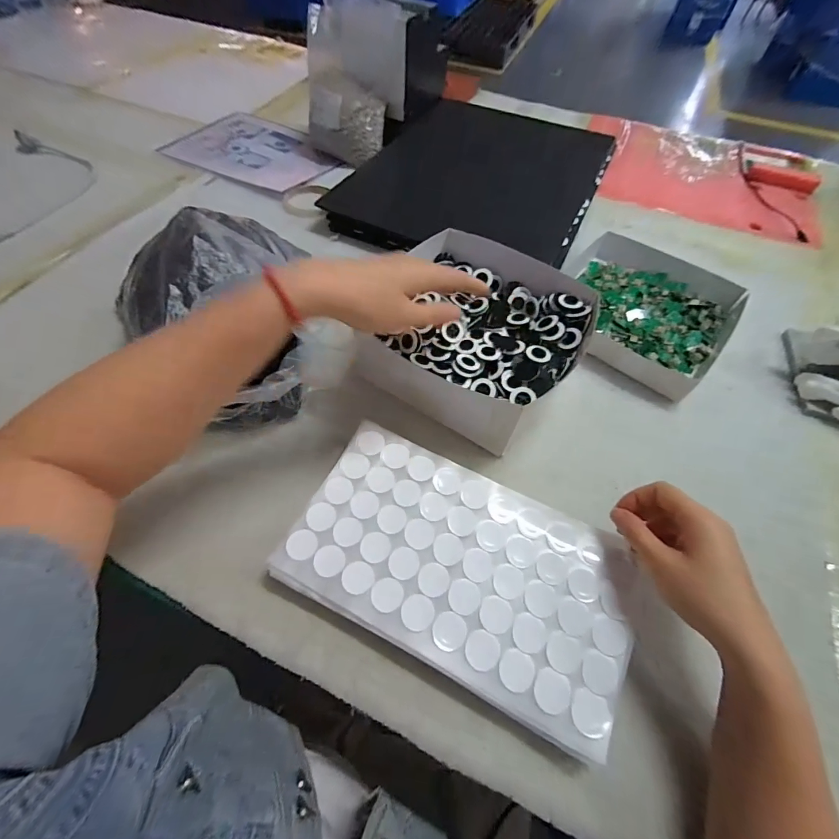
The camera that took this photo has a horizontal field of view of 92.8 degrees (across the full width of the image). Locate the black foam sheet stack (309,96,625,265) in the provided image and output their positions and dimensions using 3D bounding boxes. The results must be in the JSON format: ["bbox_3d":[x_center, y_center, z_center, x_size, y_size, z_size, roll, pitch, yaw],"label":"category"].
[{"bbox_3d":[0.114,-0.431,0.706,0.373,0.044,0.471,22,60,12],"label":"black foam sheet stack"}]

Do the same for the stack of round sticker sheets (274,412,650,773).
[{"bbox_3d":[0.037,0.128,0.356,0.290,0.020,0.169,23,60,12],"label":"stack of round sticker sheets"}]

